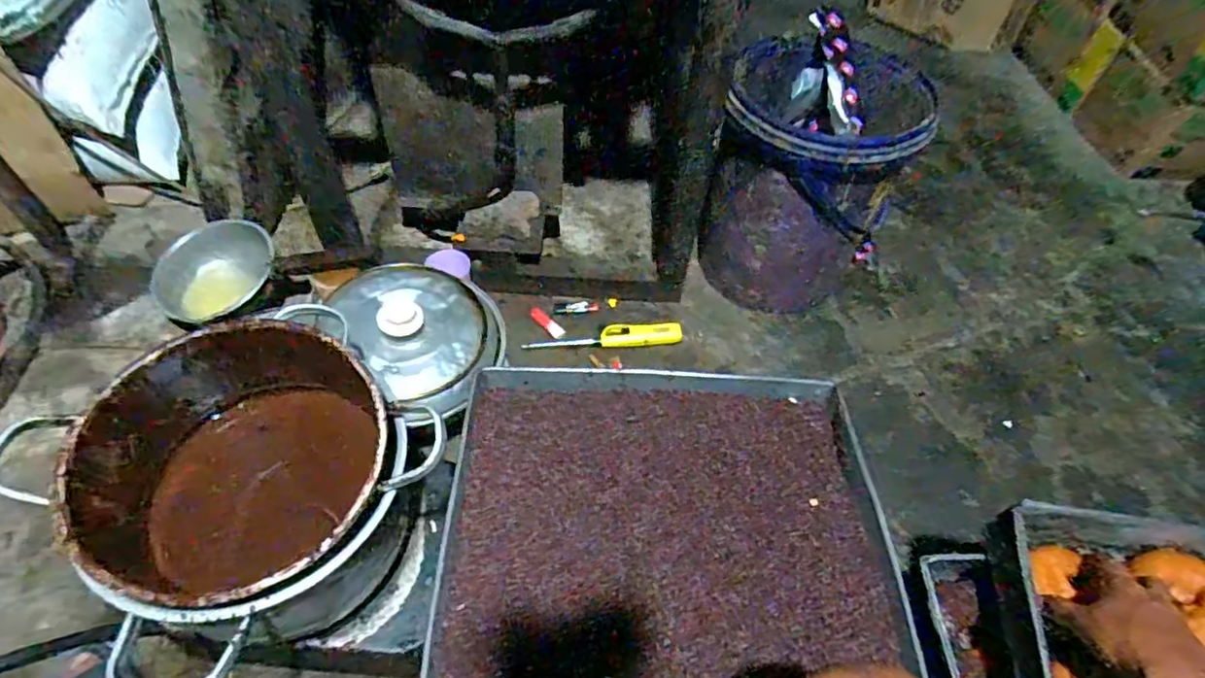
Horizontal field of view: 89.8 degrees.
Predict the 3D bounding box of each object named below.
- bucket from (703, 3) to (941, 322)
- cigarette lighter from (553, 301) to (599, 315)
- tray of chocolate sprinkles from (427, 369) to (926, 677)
[{"bbox_3d":[0.362,-0.283,1.076,0.344,0.375,0.341,19,55,9],"label":"bucket"},{"bbox_3d":[-0.046,-0.056,1.081,0.084,0.019,0.020,-5,53,-29],"label":"cigarette lighter"},{"bbox_3d":[0.076,0.229,0.650,0.470,0.050,0.448,3,54,-4],"label":"tray of chocolate sprinkles"}]

